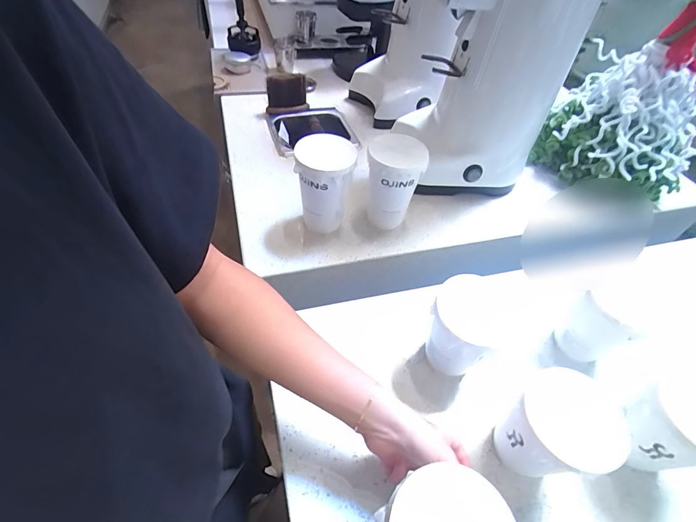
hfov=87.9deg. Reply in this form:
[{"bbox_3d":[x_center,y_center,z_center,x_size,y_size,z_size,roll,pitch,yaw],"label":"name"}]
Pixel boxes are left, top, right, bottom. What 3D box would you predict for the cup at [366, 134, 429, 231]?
[{"bbox_3d":[0.071,-0.121,0.580,0.081,0.143,0.085,3,50,-4],"label":"cup"}]

